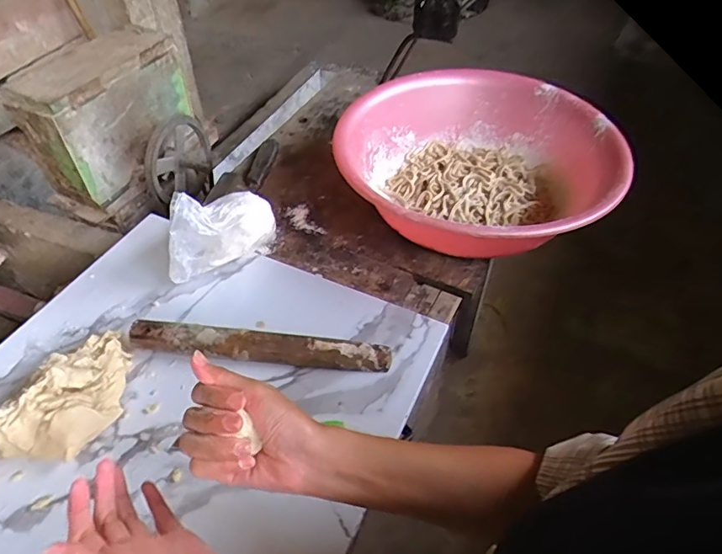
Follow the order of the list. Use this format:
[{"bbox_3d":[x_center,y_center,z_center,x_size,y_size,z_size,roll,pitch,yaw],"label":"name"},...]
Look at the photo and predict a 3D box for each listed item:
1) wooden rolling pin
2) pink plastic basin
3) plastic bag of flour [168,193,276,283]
[{"bbox_3d":[-0.118,0.084,0.587,0.301,0.035,0.032,3,47,2],"label":"wooden rolling pin"},{"bbox_3d":[0.177,-0.163,0.760,0.388,0.137,0.400,1,47,-1],"label":"pink plastic basin"},{"bbox_3d":[-0.193,-0.068,0.672,0.069,0.121,0.170,32,54,26],"label":"plastic bag of flour"}]

